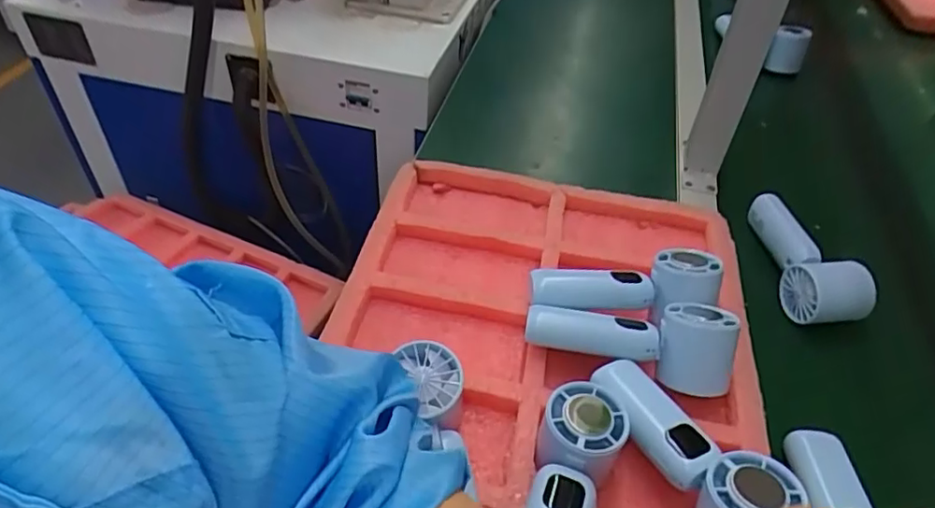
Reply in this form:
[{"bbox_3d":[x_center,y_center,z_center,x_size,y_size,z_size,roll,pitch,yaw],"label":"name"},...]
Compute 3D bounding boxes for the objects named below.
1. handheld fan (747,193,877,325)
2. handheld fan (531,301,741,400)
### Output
[{"bbox_3d":[0.312,0.003,0.561,0.060,0.051,0.139,0,45,-4],"label":"handheld fan"},{"bbox_3d":[0.119,0.061,0.452,0.148,0.046,0.058,7,45,3],"label":"handheld fan"}]

